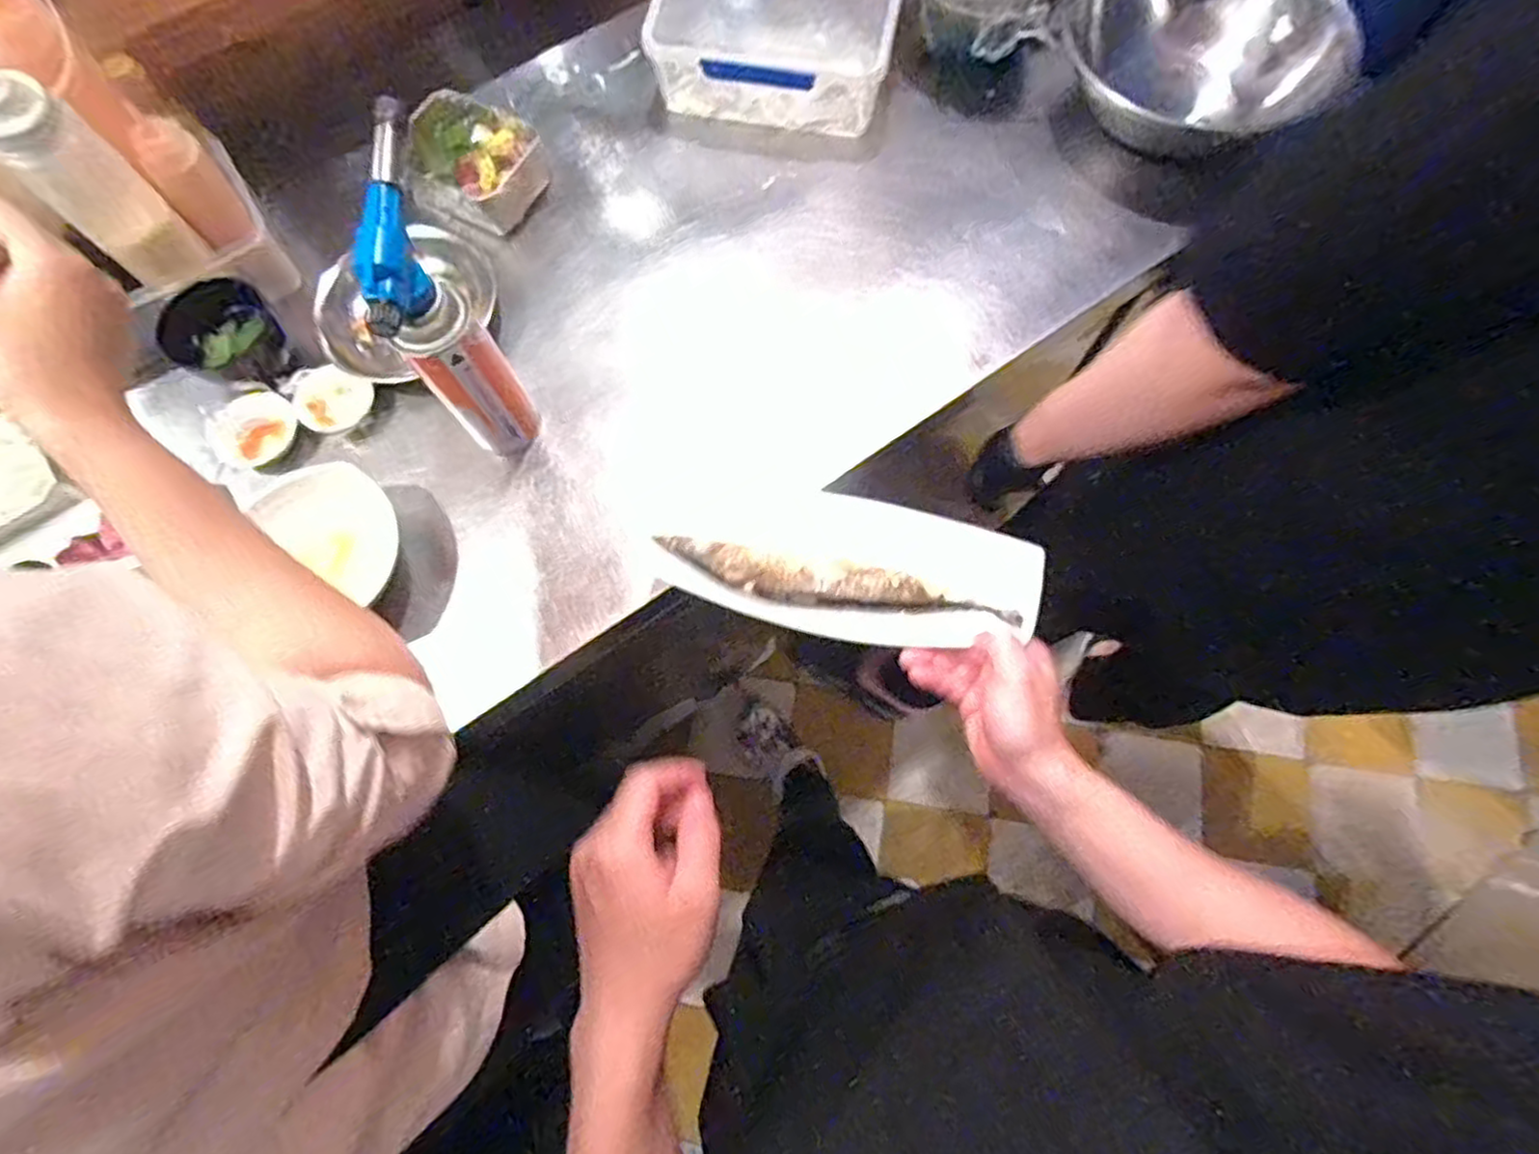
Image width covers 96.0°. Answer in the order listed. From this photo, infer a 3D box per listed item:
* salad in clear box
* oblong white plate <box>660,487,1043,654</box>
[{"bbox_3d":[-0.303,-0.421,0.722,0.138,0.066,0.114,29,75,10],"label":"salad in clear box"},{"bbox_3d":[0.048,-0.008,0.505,0.277,0.016,0.100,11,92,15],"label":"oblong white plate"}]

